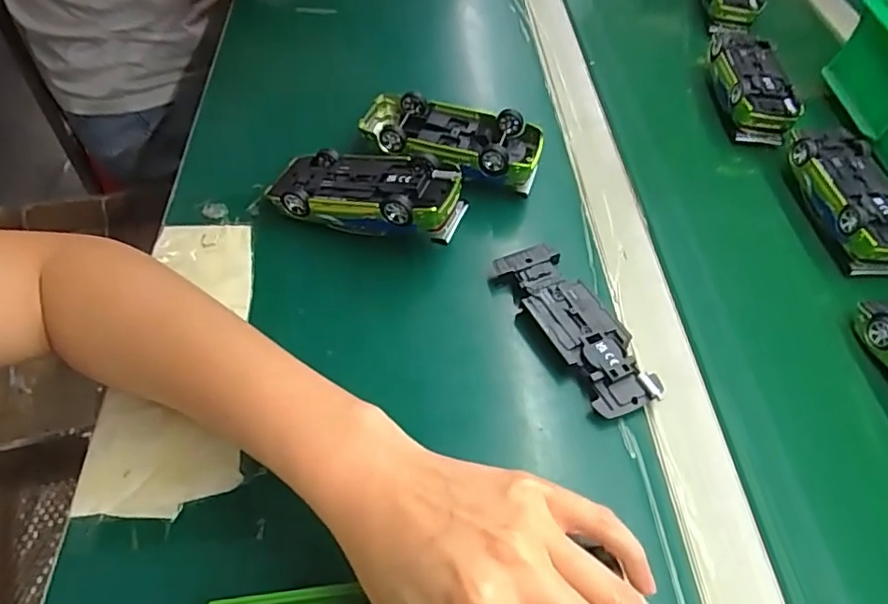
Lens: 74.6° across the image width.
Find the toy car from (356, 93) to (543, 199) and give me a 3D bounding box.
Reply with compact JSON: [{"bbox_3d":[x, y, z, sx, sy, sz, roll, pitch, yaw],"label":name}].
[{"bbox_3d":[0.005,-0.118,0.435,0.132,0.035,0.062,12,52,3],"label":"toy car"}]

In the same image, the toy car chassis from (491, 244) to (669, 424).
[{"bbox_3d":[0.079,0.013,0.356,0.045,0.015,0.123,-22,58,-21],"label":"toy car chassis"}]

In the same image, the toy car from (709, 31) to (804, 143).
[{"bbox_3d":[0.271,-0.192,0.515,0.050,0.038,0.115,5,52,-2],"label":"toy car"}]

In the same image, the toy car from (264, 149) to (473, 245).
[{"bbox_3d":[-0.052,-0.072,0.387,0.128,0.034,0.050,12,51,21],"label":"toy car"}]

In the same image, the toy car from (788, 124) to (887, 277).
[{"bbox_3d":[0.306,-0.079,0.439,0.050,0.033,0.120,-1,53,-7],"label":"toy car"}]

